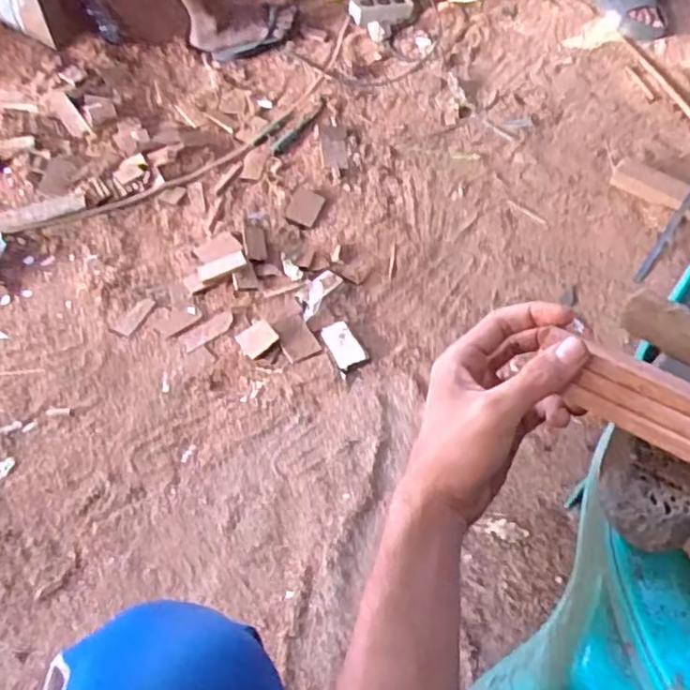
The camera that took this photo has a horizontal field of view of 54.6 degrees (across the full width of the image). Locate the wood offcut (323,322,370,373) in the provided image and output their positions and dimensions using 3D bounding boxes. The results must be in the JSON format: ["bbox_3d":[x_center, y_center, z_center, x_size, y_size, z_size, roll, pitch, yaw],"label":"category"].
[{"bbox_3d":[-0.002,-0.001,1.093,0.056,0.008,0.093,-21,55,-17],"label":"wood offcut"}]

